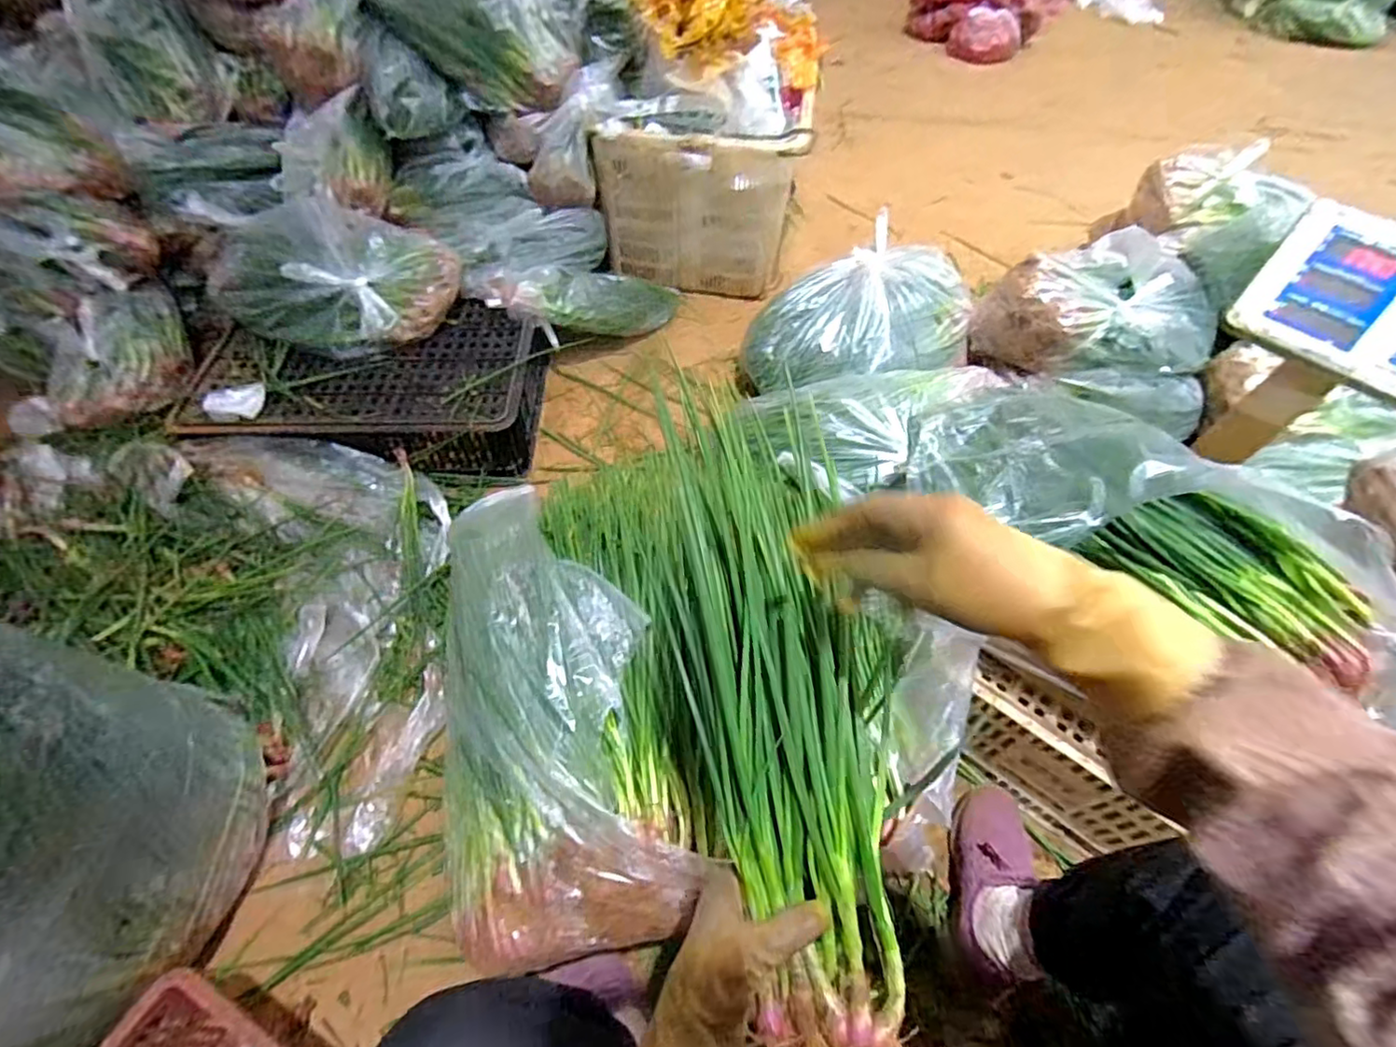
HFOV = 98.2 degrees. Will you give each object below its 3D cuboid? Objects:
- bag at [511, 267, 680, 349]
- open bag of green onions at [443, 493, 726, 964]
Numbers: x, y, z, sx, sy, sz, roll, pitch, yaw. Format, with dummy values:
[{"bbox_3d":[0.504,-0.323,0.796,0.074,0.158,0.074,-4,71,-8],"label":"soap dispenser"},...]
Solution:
[{"bbox_3d":[-0.207,-0.472,1.298,0.426,0.112,0.128,-13,52,-37],"label":"bag"},{"bbox_3d":[-0.180,0.167,0.666,0.241,0.148,0.539,-13,67,-11],"label":"open bag of green onions"}]

